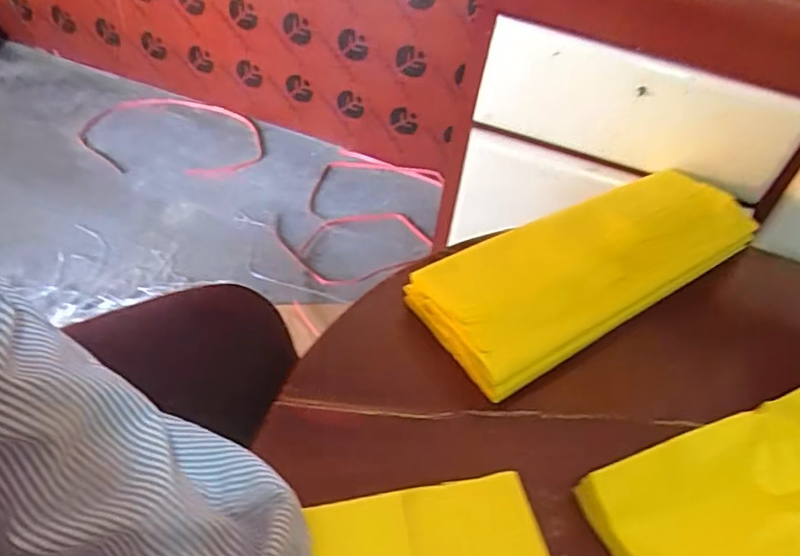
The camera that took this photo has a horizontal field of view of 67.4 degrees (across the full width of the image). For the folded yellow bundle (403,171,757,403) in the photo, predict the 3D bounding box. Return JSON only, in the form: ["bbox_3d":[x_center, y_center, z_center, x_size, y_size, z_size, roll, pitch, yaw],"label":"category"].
[{"bbox_3d":[0.185,-0.017,0.550,0.364,0.043,0.127,-23,55,-25],"label":"folded yellow bundle"}]

